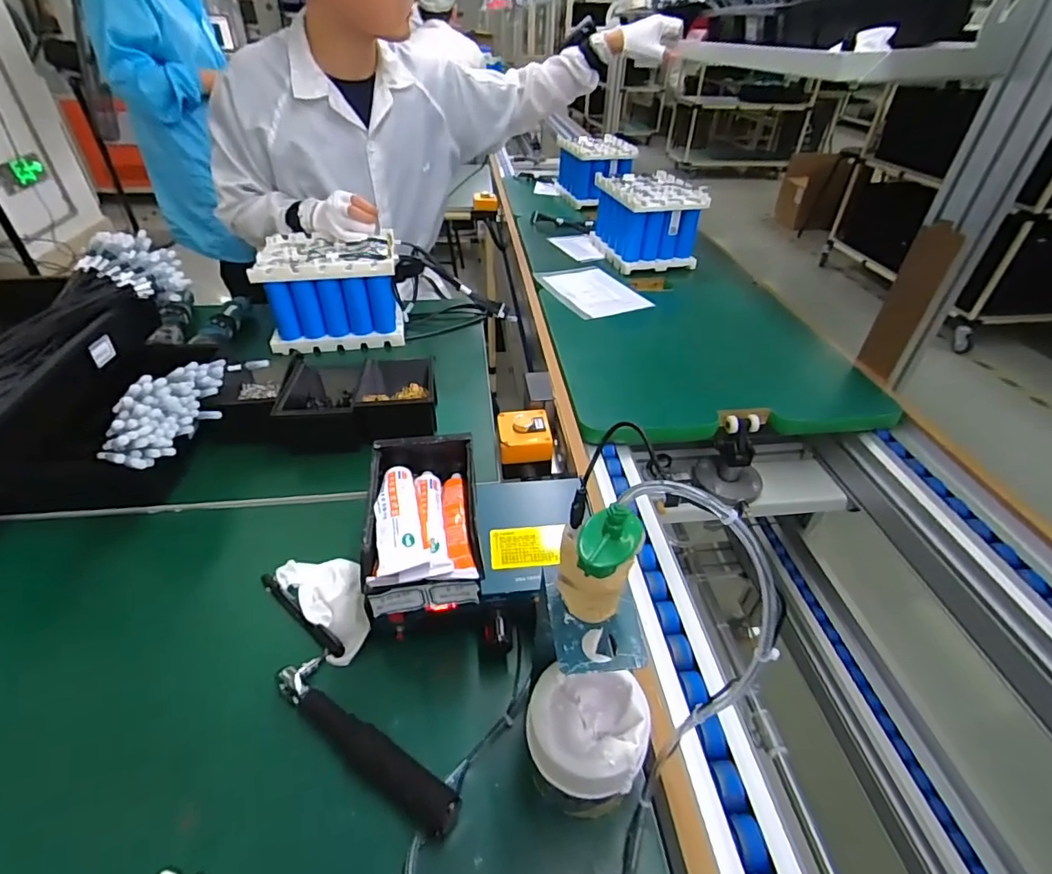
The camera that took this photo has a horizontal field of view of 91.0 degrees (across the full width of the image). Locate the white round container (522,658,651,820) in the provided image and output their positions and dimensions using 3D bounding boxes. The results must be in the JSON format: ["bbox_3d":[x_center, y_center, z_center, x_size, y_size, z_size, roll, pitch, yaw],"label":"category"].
[{"bbox_3d":[0.044,0.232,0.397,0.086,0.095,0.086,1,39,-1],"label":"white round container"}]

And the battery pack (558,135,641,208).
[{"bbox_3d":[0.192,-0.774,1.500,0.156,0.148,0.231,-14,42,-19],"label":"battery pack"}]

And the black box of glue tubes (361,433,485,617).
[{"bbox_3d":[-0.098,0.074,0.503,0.100,0.057,0.178,-4,39,-7],"label":"black box of glue tubes"}]

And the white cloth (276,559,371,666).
[{"bbox_3d":[-0.202,0.162,0.536,0.066,0.026,0.138,-29,48,-32],"label":"white cloth"}]

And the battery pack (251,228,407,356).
[{"bbox_3d":[-0.351,-0.266,0.955,0.225,0.154,0.150,-6,40,-10],"label":"battery pack"}]

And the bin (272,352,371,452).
[{"bbox_3d":[-0.294,-0.054,0.760,0.112,0.077,0.155,-5,39,-8],"label":"bin"}]

